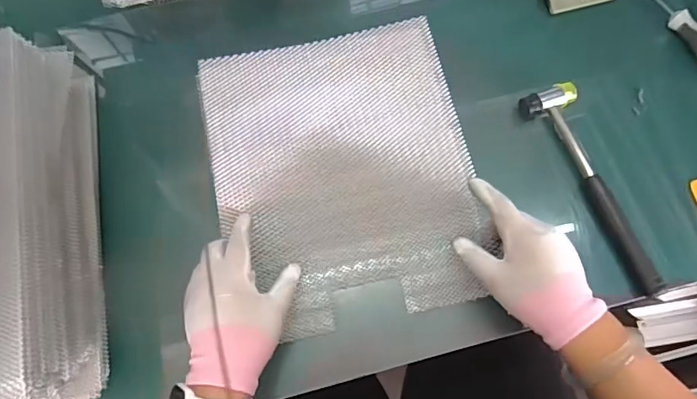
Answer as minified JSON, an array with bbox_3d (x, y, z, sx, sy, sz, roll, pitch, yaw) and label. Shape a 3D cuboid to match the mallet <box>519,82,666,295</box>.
[{"bbox_3d":[0.266,-0.018,0.504,0.058,0.025,0.240,-22,72,-5],"label":"mallet"}]

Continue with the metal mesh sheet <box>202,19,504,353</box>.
[{"bbox_3d":[-0.006,-0.034,0.515,0.266,0.038,0.323,-12,71,-2],"label":"metal mesh sheet"}]

